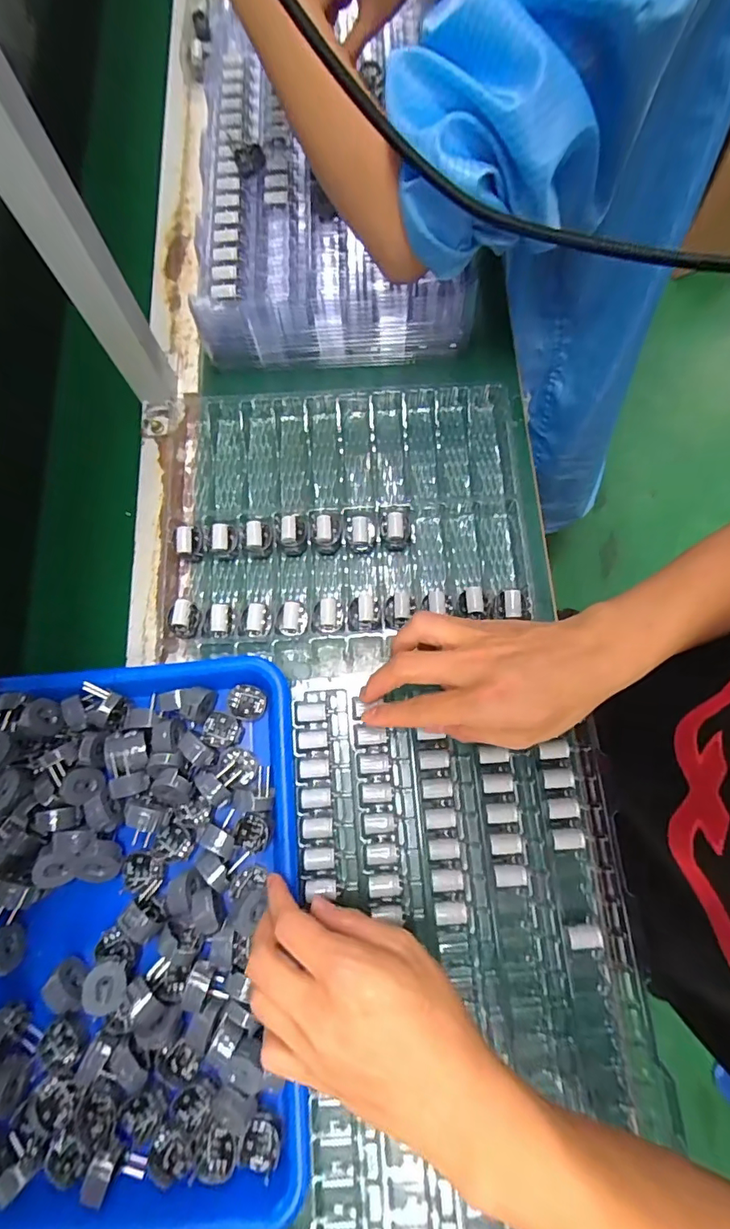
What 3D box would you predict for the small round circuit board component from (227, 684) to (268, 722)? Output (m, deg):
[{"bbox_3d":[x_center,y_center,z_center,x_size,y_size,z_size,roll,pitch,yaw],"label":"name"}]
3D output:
[{"bbox_3d":[-0.088,0.065,0.362,0.029,0.007,0.025,13,75,4],"label":"small round circuit board component"}]

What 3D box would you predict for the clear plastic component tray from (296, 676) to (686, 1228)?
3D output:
[{"bbox_3d":[0.068,0.219,0.321,0.216,0.016,0.350,-3,75,0],"label":"clear plastic component tray"}]

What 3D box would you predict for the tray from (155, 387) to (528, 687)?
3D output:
[{"bbox_3d":[-0.014,-0.076,0.397,0.275,0.022,0.240,-1,75,0],"label":"tray"}]

